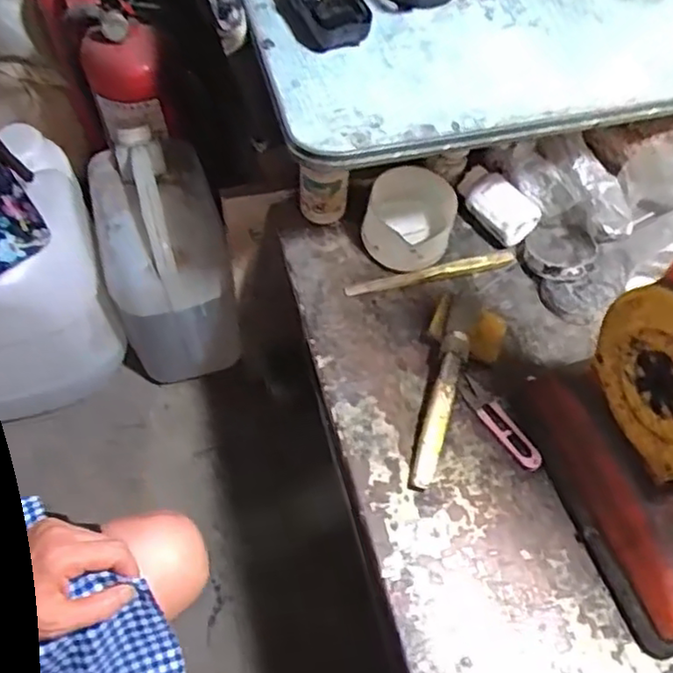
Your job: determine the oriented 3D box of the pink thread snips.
[{"bbox_3d":[0.150,0.078,0.611,0.025,0.012,0.101,-31,66,-18],"label":"pink thread snips"}]

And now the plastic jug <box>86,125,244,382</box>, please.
[{"bbox_3d":[-0.240,-0.106,0.932,0.157,0.284,0.223,-17,62,-12],"label":"plastic jug"}]

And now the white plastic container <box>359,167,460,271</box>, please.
[{"bbox_3d":[0.074,-0.120,0.689,0.087,0.059,0.094,1,60,-2],"label":"white plastic container"}]

